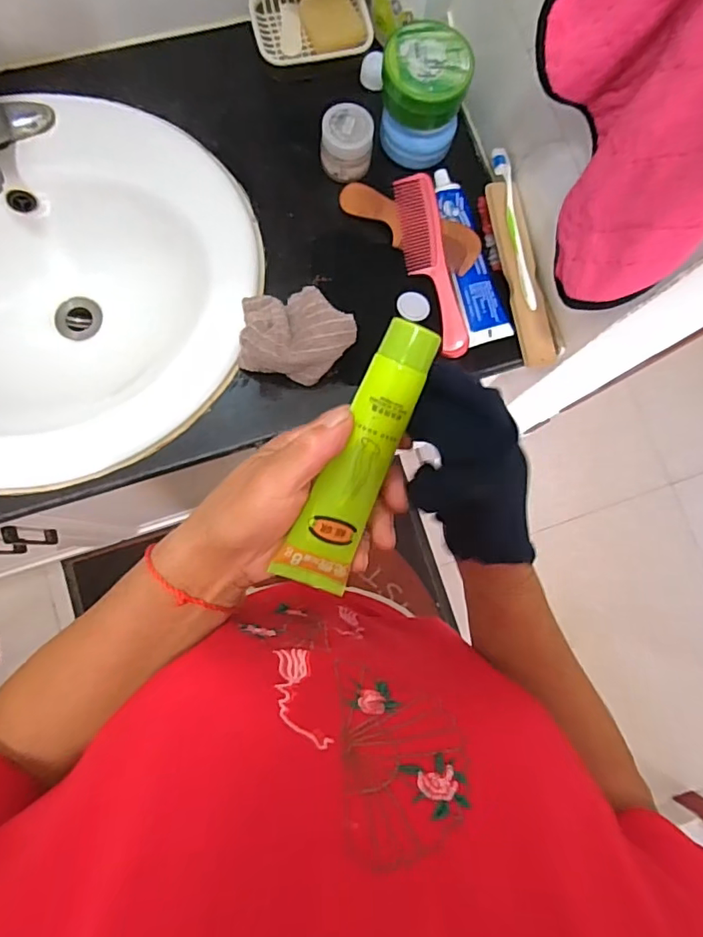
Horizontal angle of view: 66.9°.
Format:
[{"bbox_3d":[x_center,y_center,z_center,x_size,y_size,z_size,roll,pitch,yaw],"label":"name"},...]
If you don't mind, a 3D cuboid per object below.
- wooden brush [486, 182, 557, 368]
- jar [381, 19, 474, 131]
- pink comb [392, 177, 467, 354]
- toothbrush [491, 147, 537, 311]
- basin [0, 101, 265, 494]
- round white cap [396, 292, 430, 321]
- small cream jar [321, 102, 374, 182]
[{"bbox_3d":[0.191,-0.219,0.600,0.045,0.021,0.205,-16,83,-6],"label":"wooden brush"},{"bbox_3d":[0.078,-0.421,0.571,0.090,0.056,0.095,1,81,-4],"label":"jar"},{"bbox_3d":[0.088,-0.230,0.604,0.047,0.008,0.210,-13,89,18],"label":"pink comb"},{"bbox_3d":[0.187,-0.270,0.604,0.019,0.025,0.181,-13,86,-5],"label":"toothbrush"},{"bbox_3d":[-0.349,-0.191,0.664,0.489,0.185,0.420,-15,83,-6],"label":"basin"},{"bbox_3d":[0.069,-0.182,0.600,0.034,0.012,0.037,1,81,-4],"label":"round white cap"},{"bbox_3d":[-0.005,-0.370,0.608,0.056,0.046,0.060,1,81,-4],"label":"small cream jar"}]

